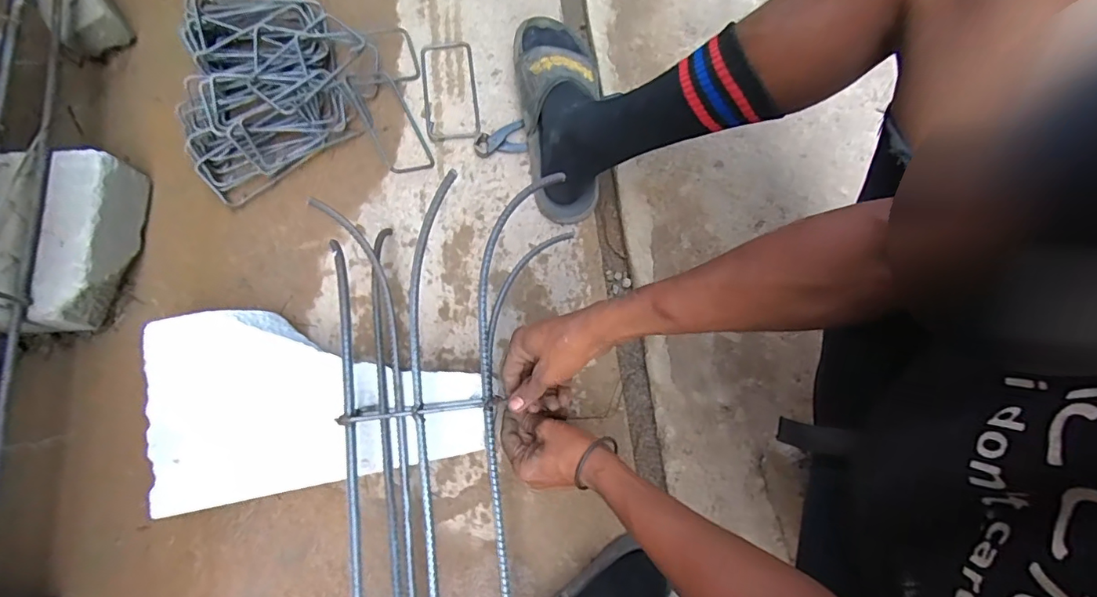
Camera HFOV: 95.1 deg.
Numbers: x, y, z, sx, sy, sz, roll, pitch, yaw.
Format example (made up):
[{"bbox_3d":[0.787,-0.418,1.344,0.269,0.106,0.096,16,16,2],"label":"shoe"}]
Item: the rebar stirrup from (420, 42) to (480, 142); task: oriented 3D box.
[{"bbox_3d":[-0.139,-0.292,0.706,0.074,0.010,0.158,-7,77,-3],"label":"rebar stirrup"}]

